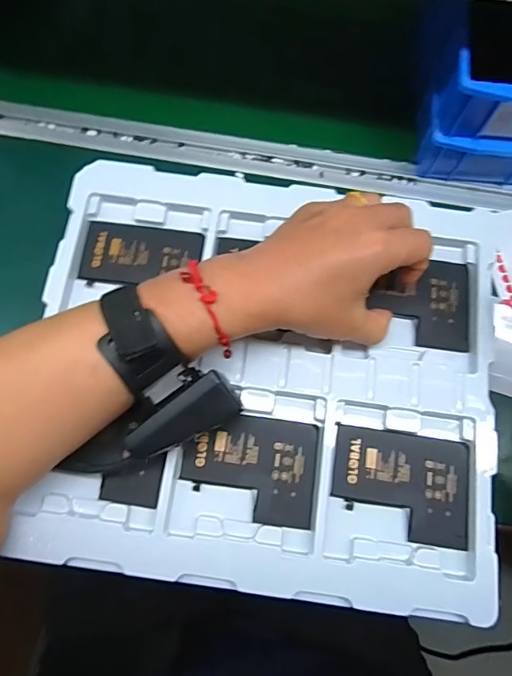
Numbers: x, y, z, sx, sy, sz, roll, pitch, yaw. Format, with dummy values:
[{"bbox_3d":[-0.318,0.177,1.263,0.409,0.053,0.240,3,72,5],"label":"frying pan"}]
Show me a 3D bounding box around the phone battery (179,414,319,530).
[{"bbox_3d":[-0.004,0.086,0.314,0.088,0.004,0.066,8,73,1],"label":"phone battery"}]

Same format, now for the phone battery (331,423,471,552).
[{"bbox_3d":[0.096,0.097,0.314,0.089,0.004,0.067,9,73,1],"label":"phone battery"}]

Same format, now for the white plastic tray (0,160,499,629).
[{"bbox_3d":[0.007,0.019,0.328,0.310,0.019,0.282,7,73,0],"label":"white plastic tray"}]

